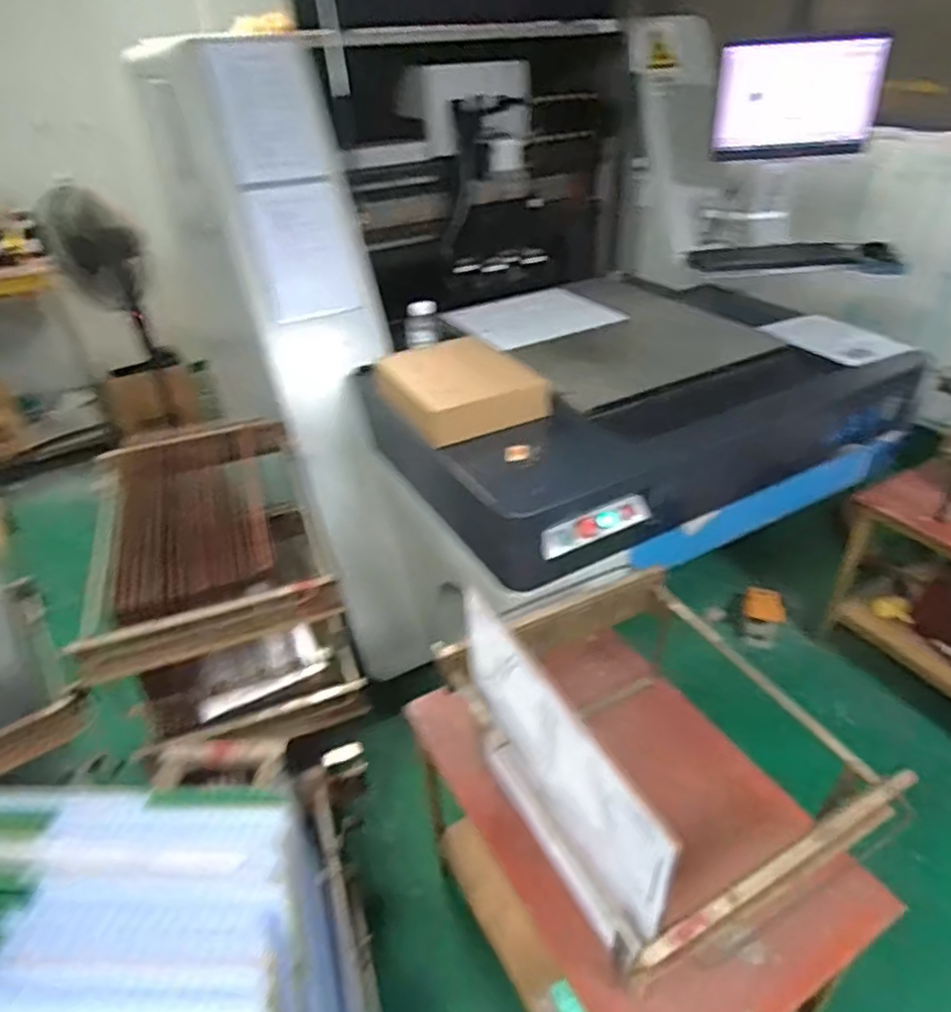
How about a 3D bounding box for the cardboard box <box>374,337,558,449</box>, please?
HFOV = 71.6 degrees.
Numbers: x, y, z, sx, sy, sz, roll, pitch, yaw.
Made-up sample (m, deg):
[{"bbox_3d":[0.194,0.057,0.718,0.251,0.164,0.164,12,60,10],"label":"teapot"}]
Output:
[{"bbox_3d":[-0.038,-0.252,1.418,0.281,0.092,0.299,-21,39,-24],"label":"cardboard box"}]

